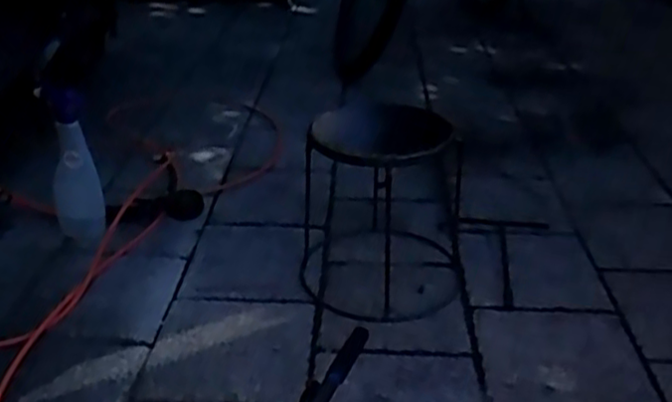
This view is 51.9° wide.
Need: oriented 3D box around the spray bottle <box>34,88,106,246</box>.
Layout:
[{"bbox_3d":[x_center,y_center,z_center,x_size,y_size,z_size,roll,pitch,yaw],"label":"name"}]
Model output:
[{"bbox_3d":[-0.487,-0.053,1.281,0.094,0.309,0.069,-7,30,-16],"label":"spray bottle"}]

